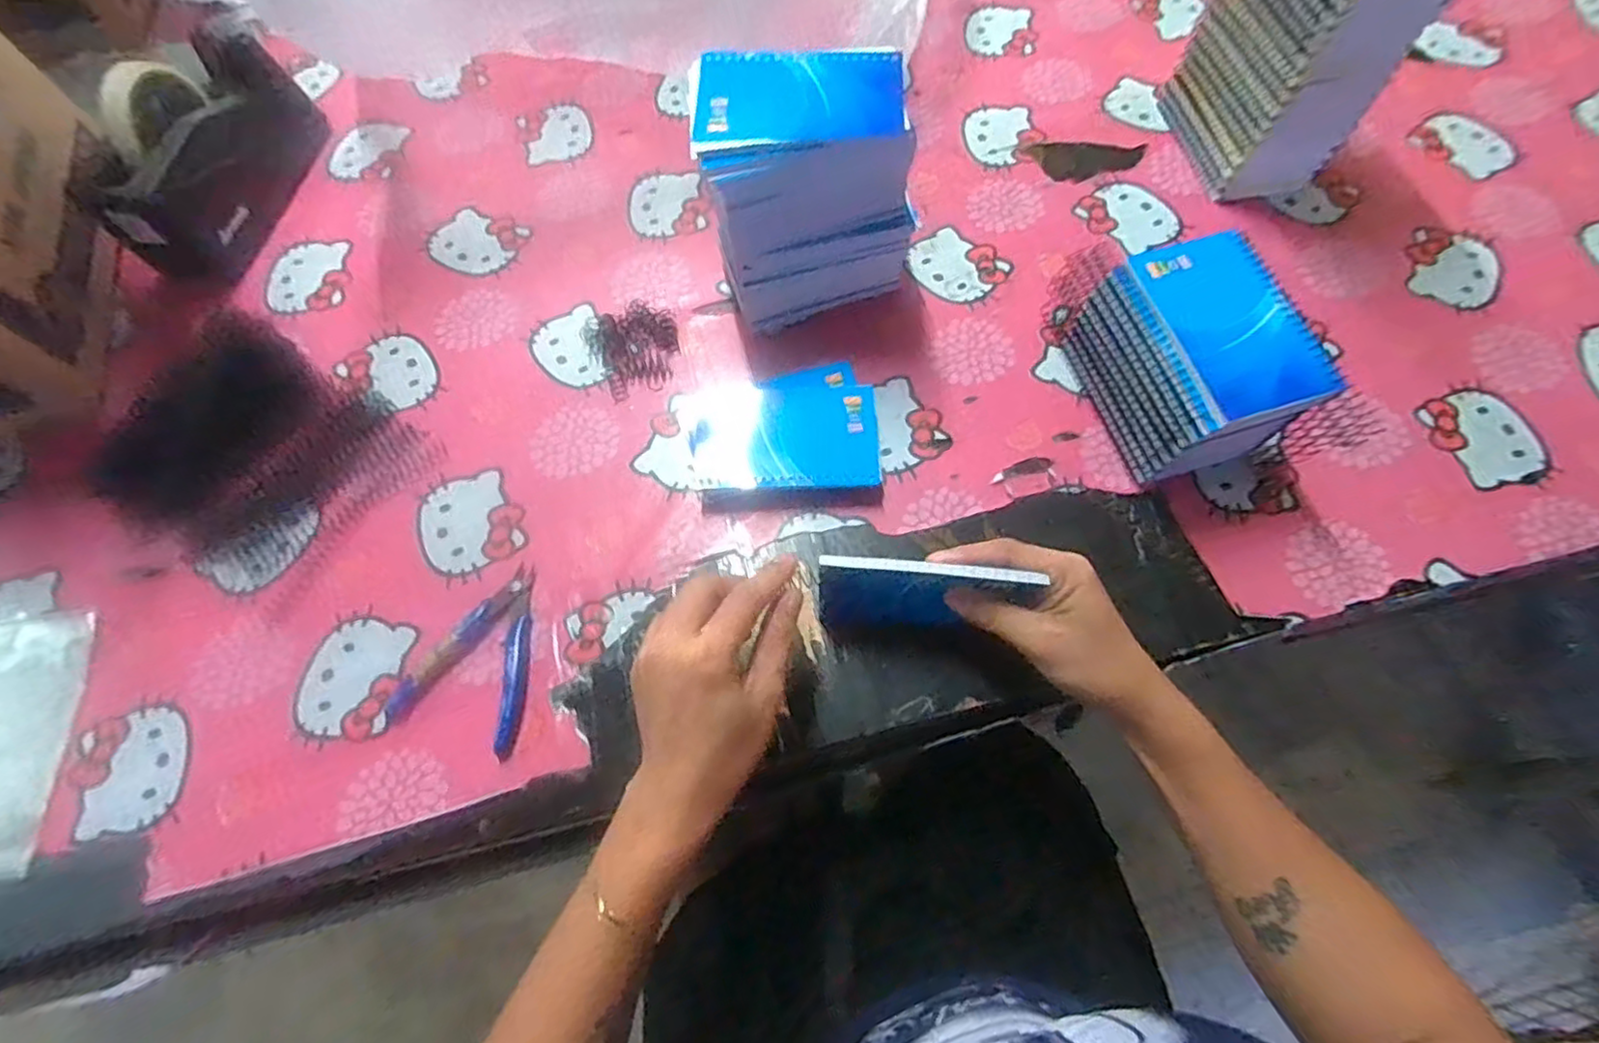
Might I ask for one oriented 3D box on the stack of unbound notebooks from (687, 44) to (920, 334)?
[{"bbox_3d":[0.007,-0.238,0.507,0.158,0.170,0.095,-14,67,-5],"label":"stack of unbound notebooks"}]

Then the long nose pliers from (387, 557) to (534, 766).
[{"bbox_3d":[-0.206,0.086,0.460,0.084,0.011,0.120,17,68,9],"label":"long nose pliers"}]

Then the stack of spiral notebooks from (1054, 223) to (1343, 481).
[{"bbox_3d":[0.266,-0.105,0.477,0.098,0.100,0.149,-17,67,-6],"label":"stack of spiral notebooks"}]

